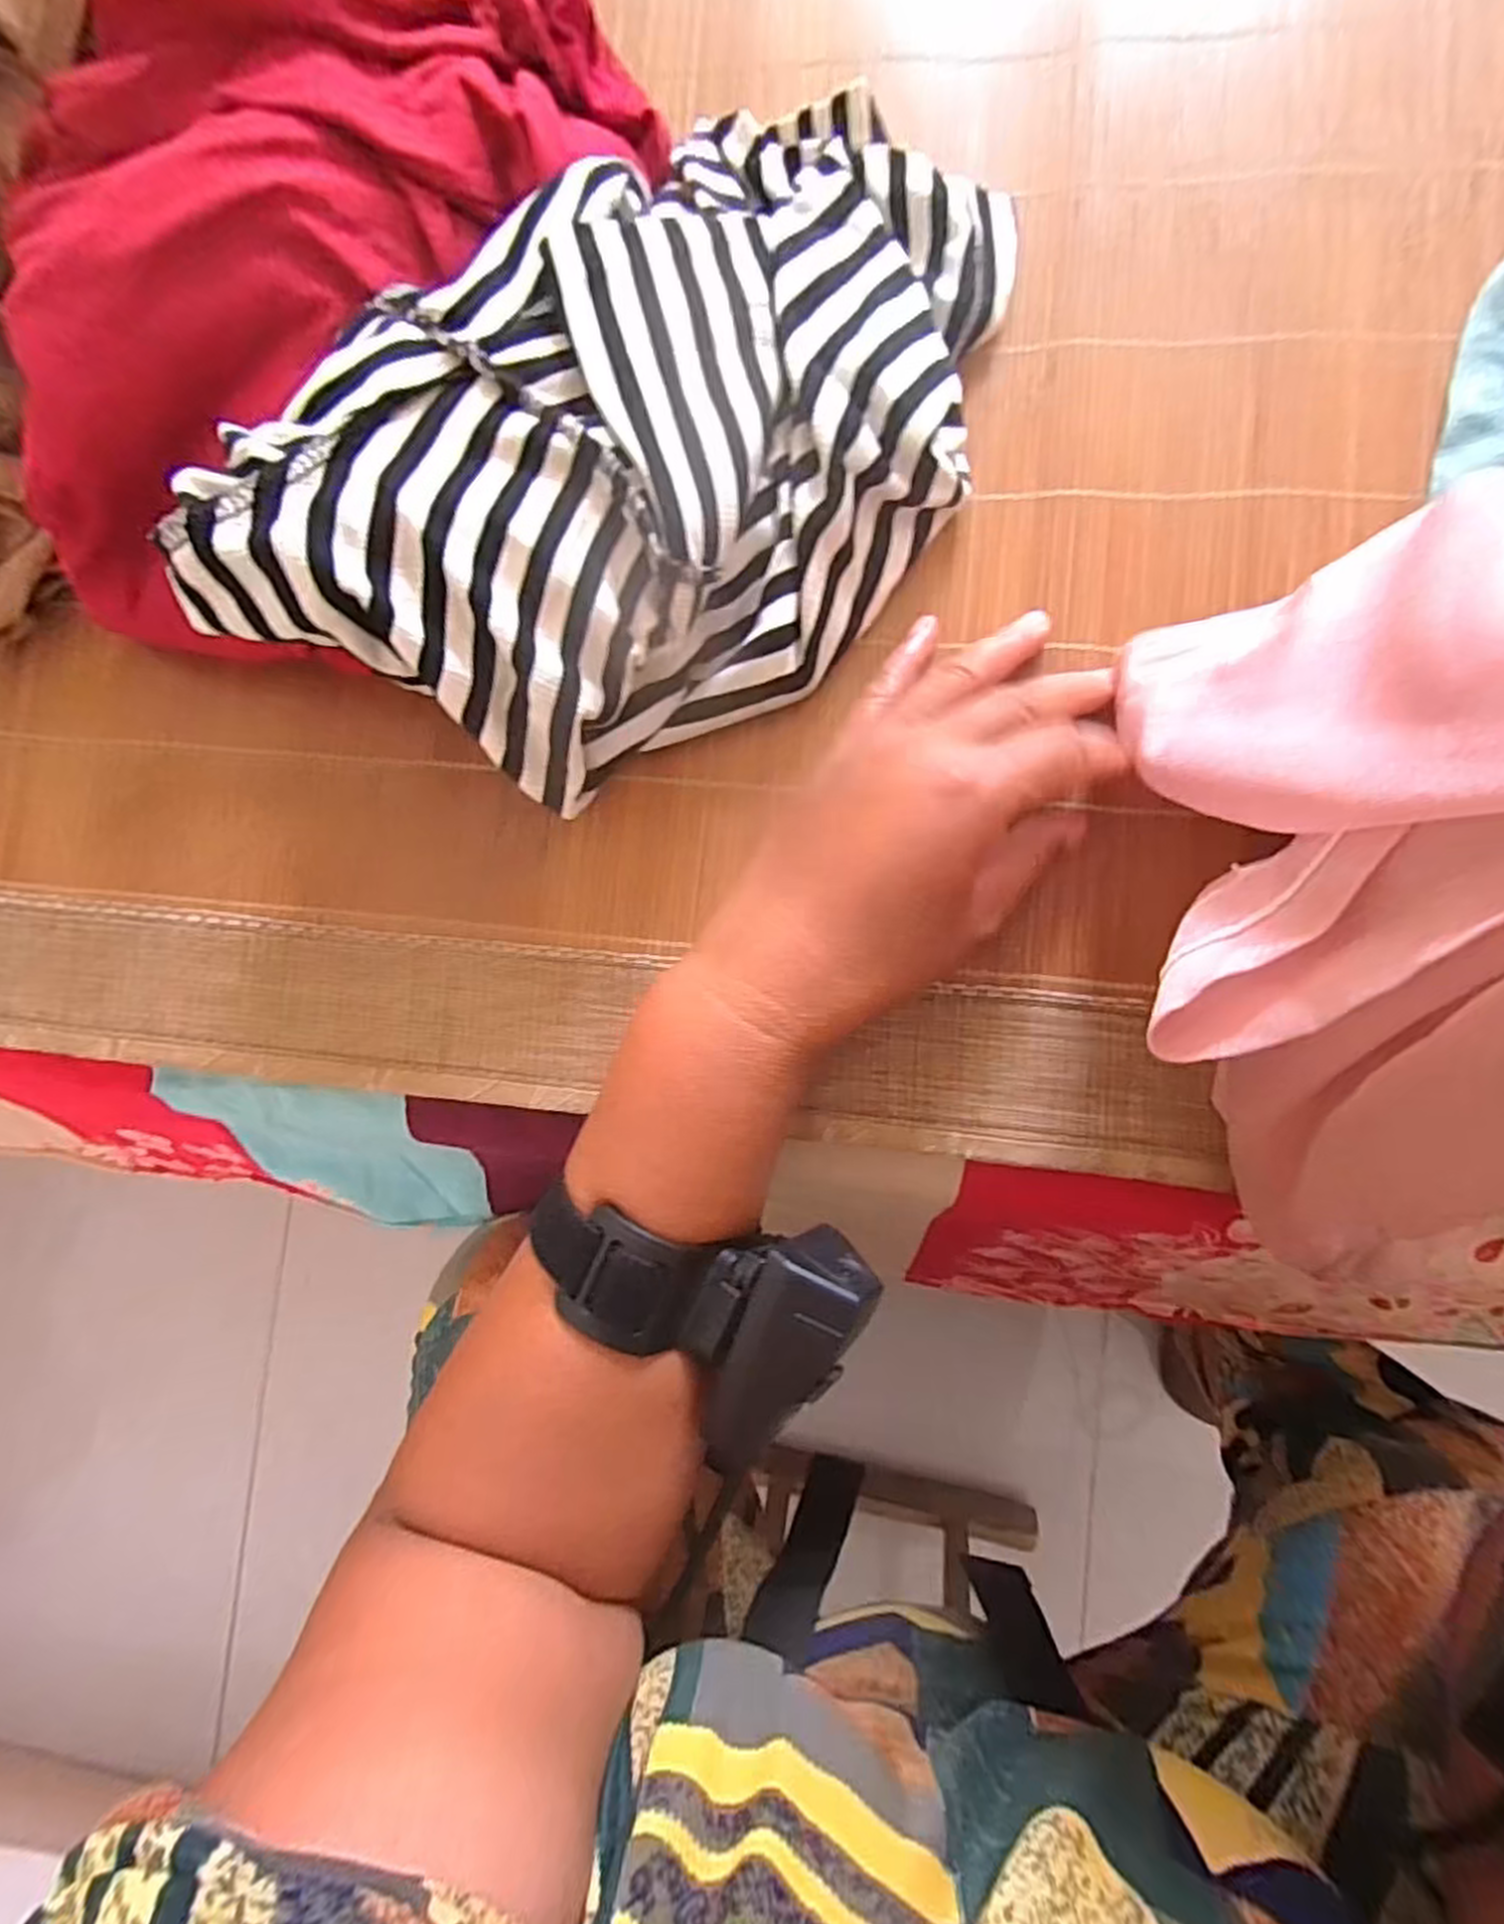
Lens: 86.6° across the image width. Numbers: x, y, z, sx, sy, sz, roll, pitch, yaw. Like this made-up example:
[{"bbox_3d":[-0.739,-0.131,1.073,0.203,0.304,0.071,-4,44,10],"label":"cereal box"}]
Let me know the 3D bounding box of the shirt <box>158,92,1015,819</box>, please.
[{"bbox_3d":[-0.024,-0.176,0.252,0.150,0.102,0.266,40,93,7],"label":"shirt"}]

